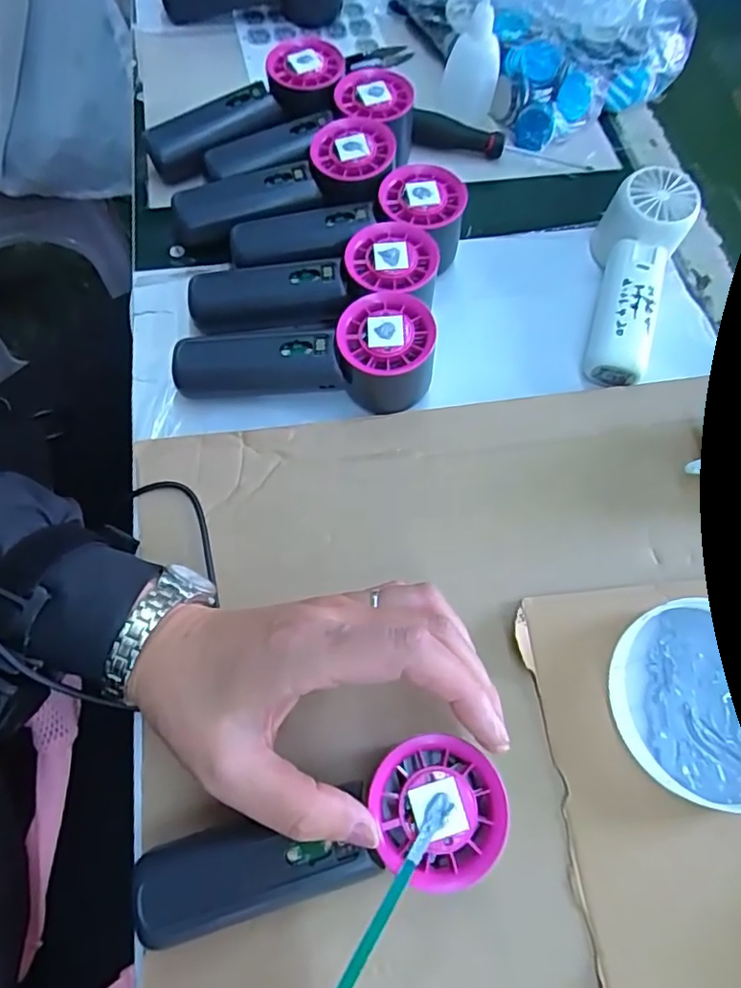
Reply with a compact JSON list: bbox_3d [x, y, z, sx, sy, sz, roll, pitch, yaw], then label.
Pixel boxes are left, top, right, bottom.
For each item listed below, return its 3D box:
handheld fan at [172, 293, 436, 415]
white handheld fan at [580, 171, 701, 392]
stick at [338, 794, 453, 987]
[{"bbox_3d":[-0.039,-0.086,0.354,0.153,0.052,0.051,4,66,-2],"label":"handheld fan"},{"bbox_3d":[0.175,-0.148,0.390,0.054,0.050,0.151,20,67,5],"label":"white handheld fan"},{"bbox_3d":[0.007,0.152,0.217,0.008,0.007,0.083,34,58,11],"label":"stick"}]

